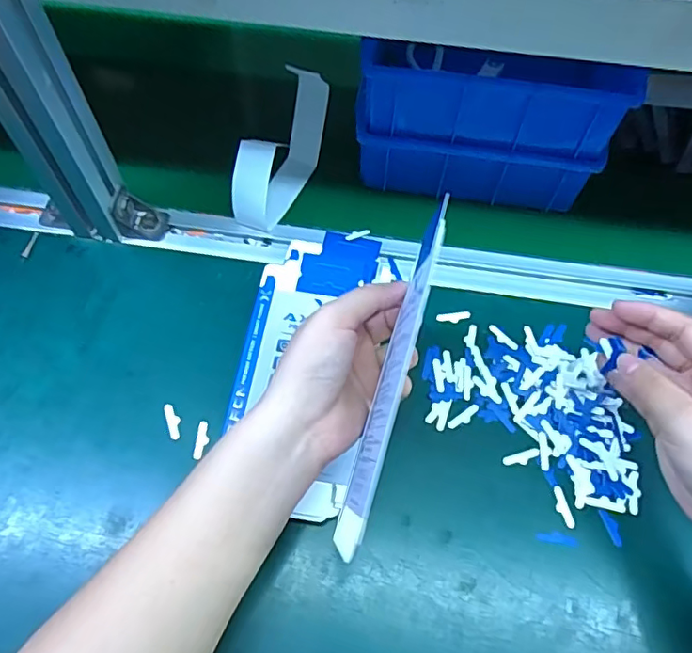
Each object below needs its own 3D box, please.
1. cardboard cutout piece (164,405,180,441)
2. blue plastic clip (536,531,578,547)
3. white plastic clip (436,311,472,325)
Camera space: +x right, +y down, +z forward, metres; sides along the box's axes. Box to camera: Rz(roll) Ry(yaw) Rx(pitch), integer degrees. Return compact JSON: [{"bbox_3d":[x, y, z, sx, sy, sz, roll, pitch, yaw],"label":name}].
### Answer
[{"bbox_3d":[-0.122,0.067,0.393,0.010,0.004,0.027,-18,64,-10],"label":"cardboard cutout piece"},{"bbox_3d":[0.138,0.137,0.361,0.026,0.004,0.007,9,62,4],"label":"blue plastic clip"},{"bbox_3d":[0.085,-0.008,0.436,0.027,0.004,0.009,-5,62,-4],"label":"white plastic clip"}]

